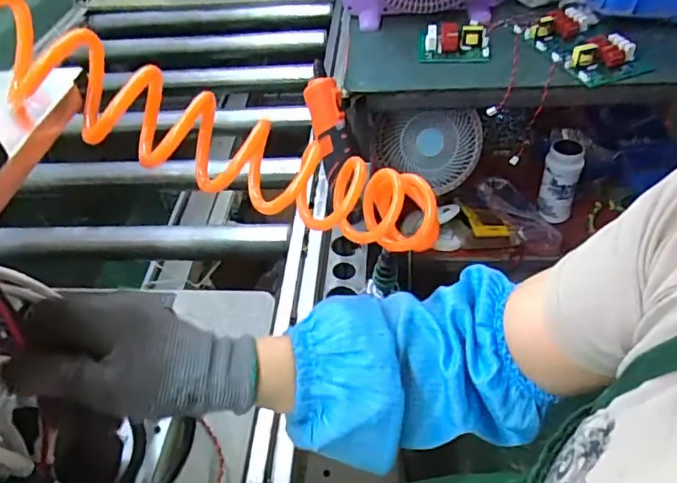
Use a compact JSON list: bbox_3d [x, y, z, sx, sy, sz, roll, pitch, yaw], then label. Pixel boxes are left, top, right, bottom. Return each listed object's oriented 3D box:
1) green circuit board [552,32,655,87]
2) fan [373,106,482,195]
[{"bbox_3d":[0.416,-0.287,0.847,0.134,0.037,0.080,-11,45,-4],"label":"green circuit board"},{"bbox_3d":[0.169,-0.179,0.999,0.207,0.196,0.061,-5,45,1],"label":"fan"}]

